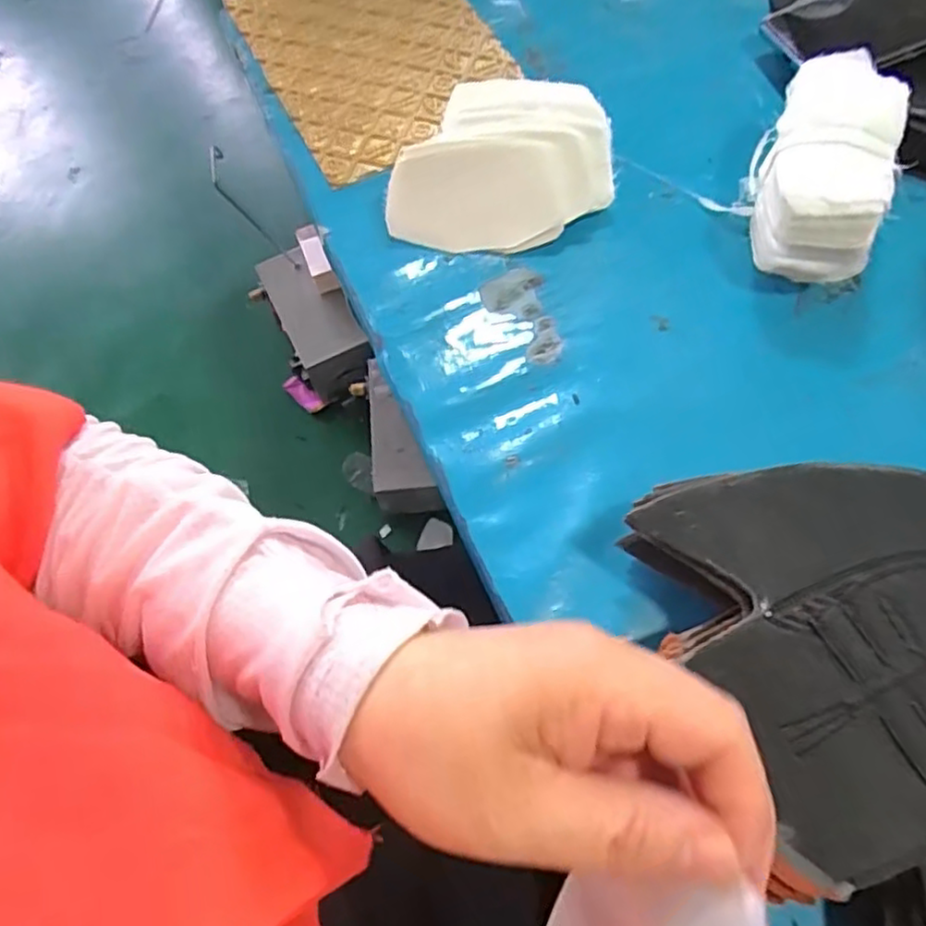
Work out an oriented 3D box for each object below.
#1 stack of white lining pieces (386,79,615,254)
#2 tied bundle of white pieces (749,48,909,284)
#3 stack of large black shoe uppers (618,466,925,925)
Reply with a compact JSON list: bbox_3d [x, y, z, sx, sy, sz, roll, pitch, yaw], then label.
[{"bbox_3d":[0.022,-0.178,0.401,0.126,0.043,0.101,1,68,3],"label":"stack of white lining pieces"},{"bbox_3d":[0.193,-0.150,0.368,0.067,0.068,0.109,20,70,10],"label":"tied bundle of white pieces"},{"bbox_3d":[0.167,0.092,0.270,0.169,0.061,0.200,-21,68,-6],"label":"stack of large black shoe uppers"}]

